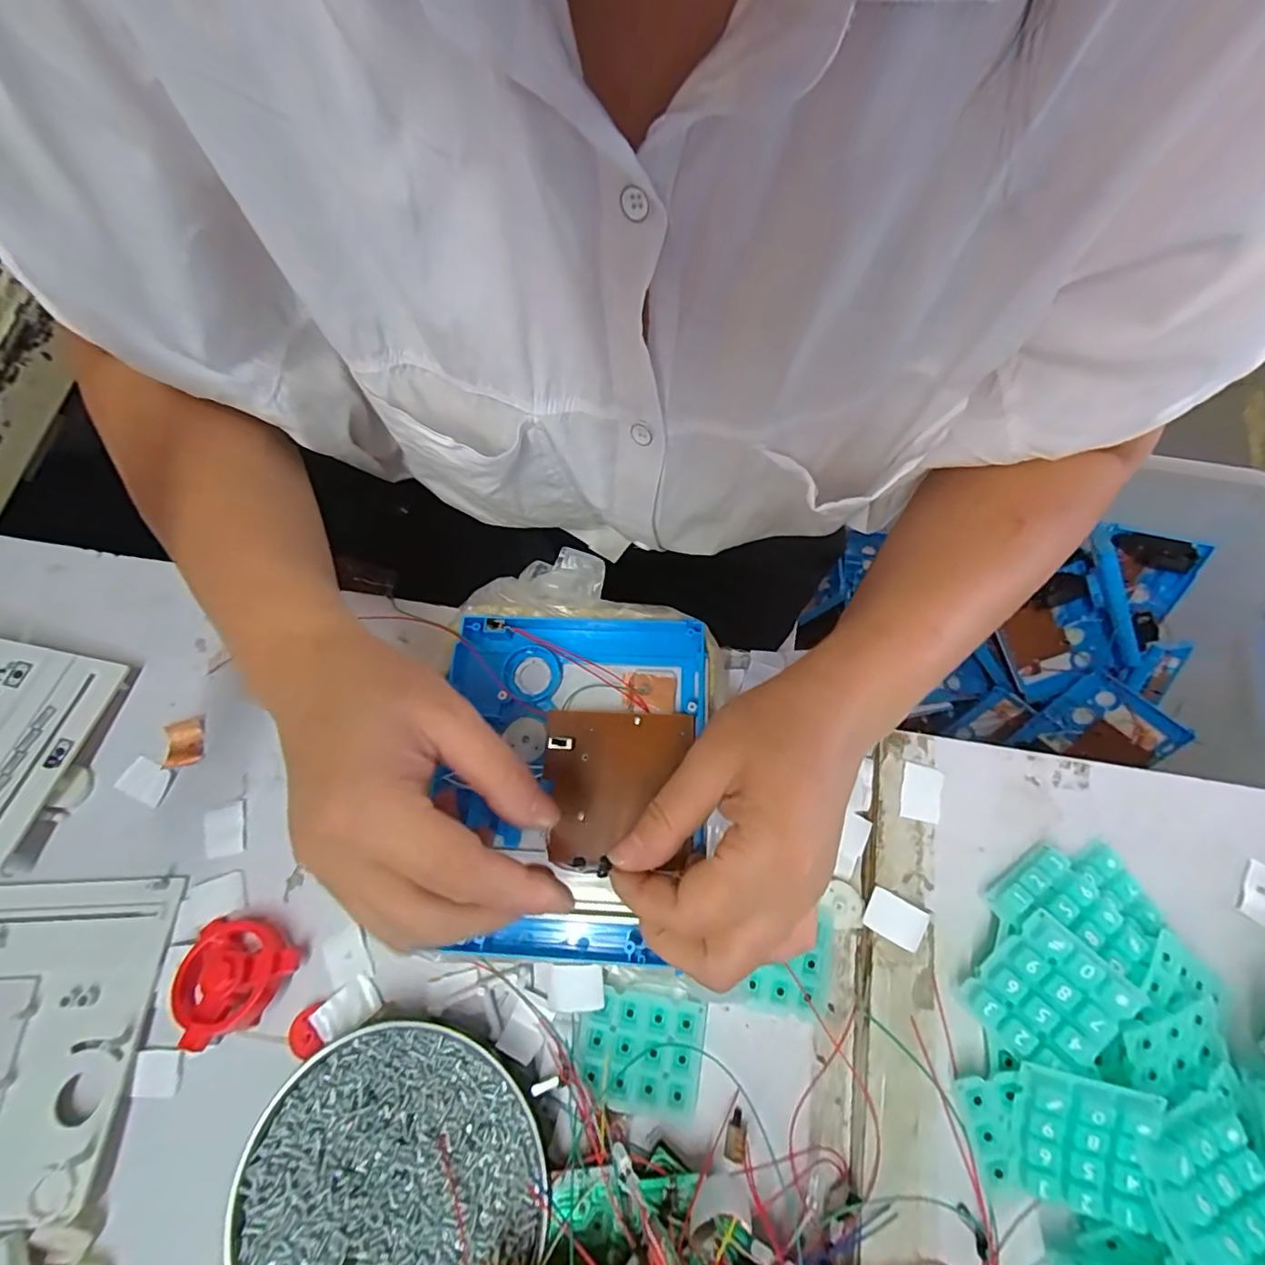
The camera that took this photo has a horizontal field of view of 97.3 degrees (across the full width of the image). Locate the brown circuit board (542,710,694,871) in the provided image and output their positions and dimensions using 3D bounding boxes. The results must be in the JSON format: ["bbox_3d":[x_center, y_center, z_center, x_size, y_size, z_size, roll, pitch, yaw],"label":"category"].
[{"bbox_3d":[-0.008,0.075,0.273,0.071,0.008,0.072,3,73,2],"label":"brown circuit board"}]

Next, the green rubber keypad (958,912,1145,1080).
[{"bbox_3d":[0.187,0.164,0.250,0.058,0.013,0.048,-45,65,0],"label":"green rubber keypad"}]

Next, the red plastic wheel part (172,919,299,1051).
[{"bbox_3d":[-0.205,0.175,0.279,0.052,0.020,0.049,0,73,1],"label":"red plastic wheel part"}]

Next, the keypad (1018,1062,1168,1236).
[{"bbox_3d":[0.188,0.215,0.231,0.045,0.009,0.054,4,93,22],"label":"keypad"}]

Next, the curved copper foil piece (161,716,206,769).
[{"bbox_3d":[-0.259,0.064,0.321,0.020,0.004,0.027,-11,73,-2],"label":"curved copper foil piece"}]

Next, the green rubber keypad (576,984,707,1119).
[{"bbox_3d":[0.003,0.204,0.272,0.059,0.009,0.048,9,73,4],"label":"green rubber keypad"}]

